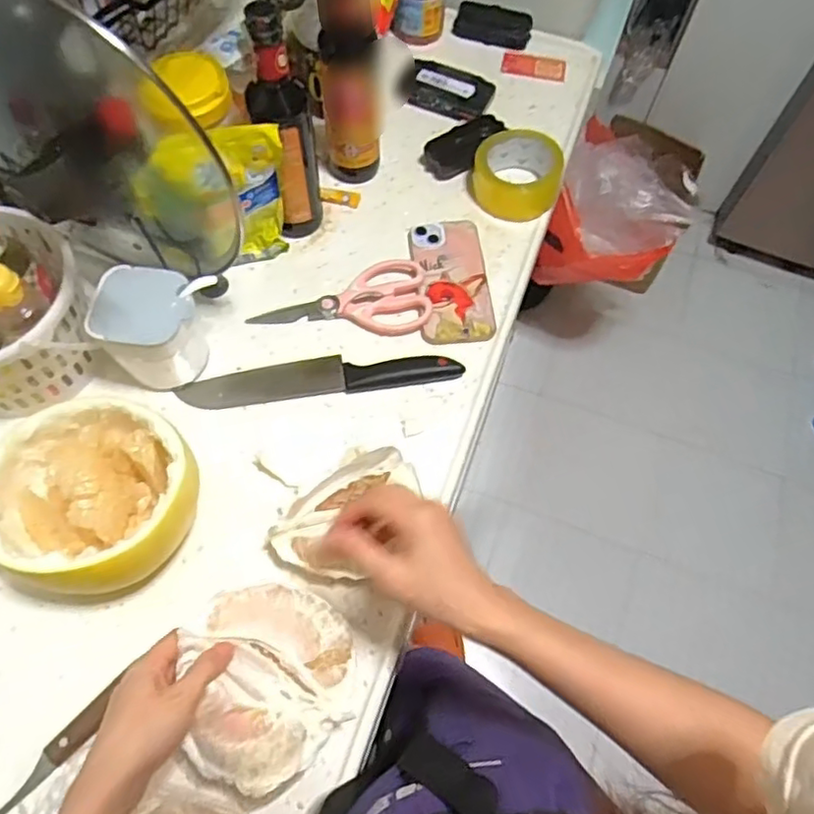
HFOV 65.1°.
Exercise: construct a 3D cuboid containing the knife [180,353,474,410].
[{"bbox_3d":[-0.087,-0.032,0.649,0.277,0.021,0.042,-7,64,-6],"label":"knife"}]

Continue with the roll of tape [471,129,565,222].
[{"bbox_3d":[0.133,-0.277,0.742,0.095,0.052,0.097,1,63,-2],"label":"roll of tape"}]

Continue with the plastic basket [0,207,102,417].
[{"bbox_3d":[-0.377,-0.081,0.590,0.166,0.102,0.170,-29,68,-16],"label":"plastic basket"}]

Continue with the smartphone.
[{"bbox_3d":[0.050,-0.143,0.706,0.079,0.006,0.158,-4,64,-5],"label":"smartphone"}]

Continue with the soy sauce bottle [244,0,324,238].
[{"bbox_3d":[-0.119,-0.266,0.632,0.057,0.246,0.051,-9,64,-8],"label":"soy sauce bottle"}]

